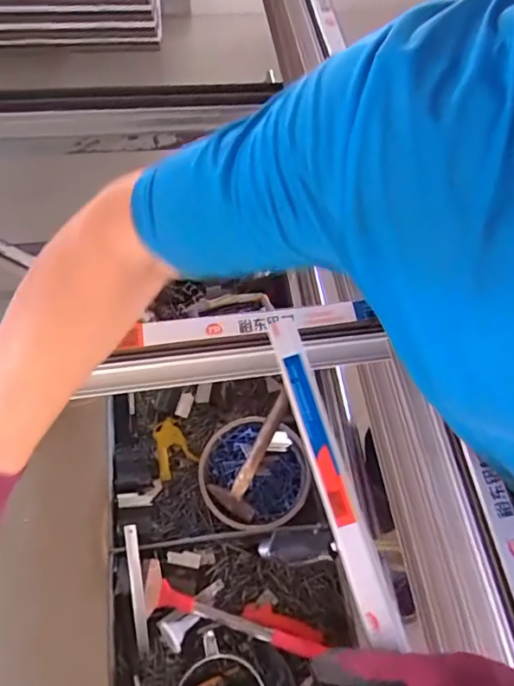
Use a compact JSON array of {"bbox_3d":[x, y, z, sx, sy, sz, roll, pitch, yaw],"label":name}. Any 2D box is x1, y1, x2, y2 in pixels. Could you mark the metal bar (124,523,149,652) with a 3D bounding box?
[{"bbox_3d":[-0.203,0.412,0.858,0.022,0.014,0.206,-7,89,-7],"label":"metal bar"}]

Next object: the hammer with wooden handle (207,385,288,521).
[{"bbox_3d":[-0.003,0.194,0.906,0.090,0.024,0.247,28,104,10],"label":"hammer with wooden handle"}]

